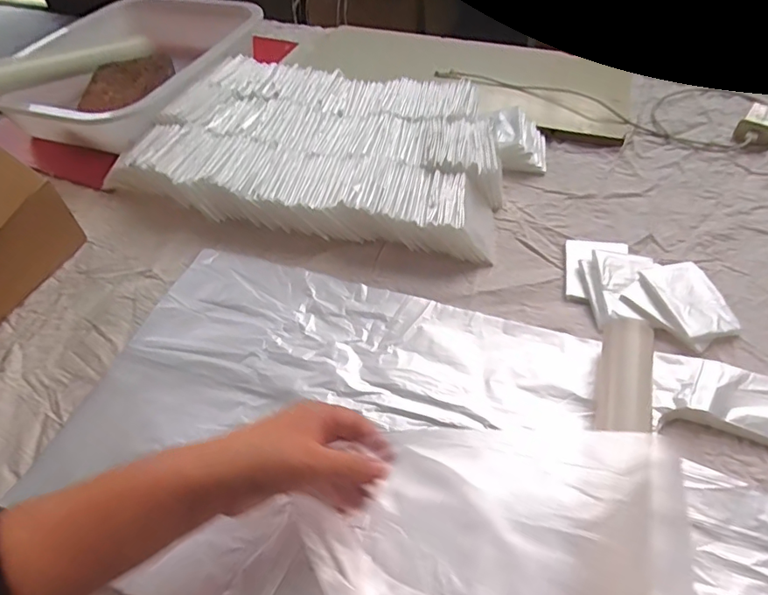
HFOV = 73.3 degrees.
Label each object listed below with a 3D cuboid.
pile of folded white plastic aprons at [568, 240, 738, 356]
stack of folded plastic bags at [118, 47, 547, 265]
[{"bbox_3d":[0.254,-0.008,0.500,0.154,0.021,0.107,17,52,17],"label":"pile of folded white plastic aprons"},{"bbox_3d":[-0.064,-0.186,0.640,0.468,0.065,0.261,10,50,13],"label":"stack of folded plastic bags"}]

